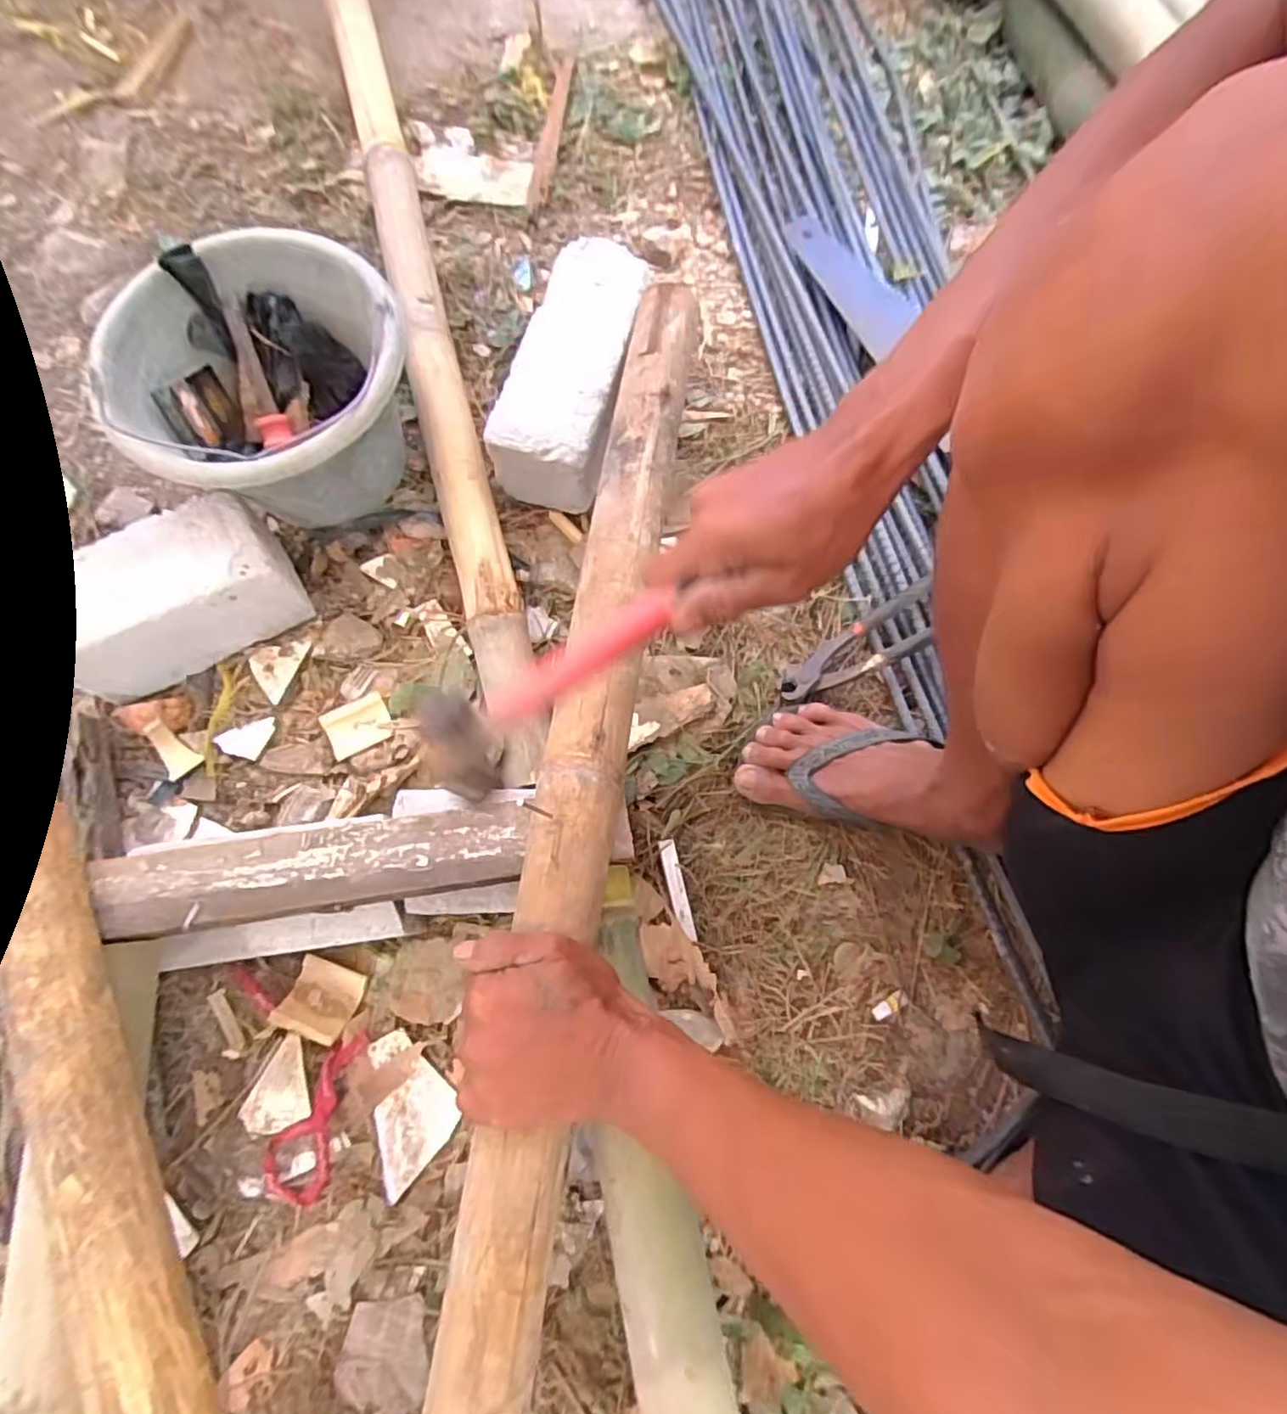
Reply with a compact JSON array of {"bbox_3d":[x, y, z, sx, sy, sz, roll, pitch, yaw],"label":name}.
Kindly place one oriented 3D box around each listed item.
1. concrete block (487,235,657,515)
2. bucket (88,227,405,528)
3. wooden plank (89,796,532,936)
[{"bbox_3d":[-0.068,-0.343,0.684,0.102,0.088,0.264,15,73,5],"label":"concrete block"},{"bbox_3d":[-0.336,-0.280,0.620,0.246,0.151,0.233,1,68,-1],"label":"bucket"},{"bbox_3d":[-0.229,0.112,0.468,0.288,0.022,0.057,-8,68,-5],"label":"wooden plank"}]

